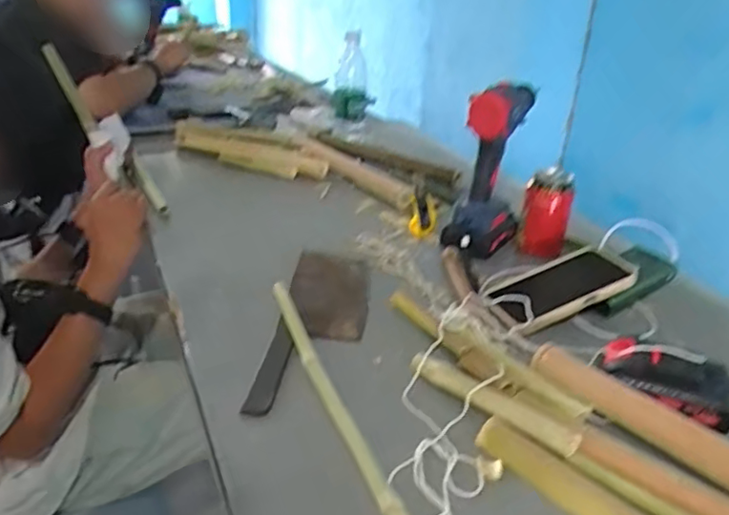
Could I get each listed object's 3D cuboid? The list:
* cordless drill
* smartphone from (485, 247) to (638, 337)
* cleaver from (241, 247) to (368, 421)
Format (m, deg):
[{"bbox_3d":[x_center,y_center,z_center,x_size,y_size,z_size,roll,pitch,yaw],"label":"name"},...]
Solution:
[{"bbox_3d":[0.173,-0.126,0.835,0.091,0.215,0.148,12,28,17],"label":"cordless drill"},{"bbox_3d":[0.231,0.034,0.713,0.161,0.020,0.090,-21,32,-8],"label":"smartphone"},{"bbox_3d":[-0.048,0.069,0.665,0.092,0.017,0.299,4,27,3],"label":"cleaver"}]

